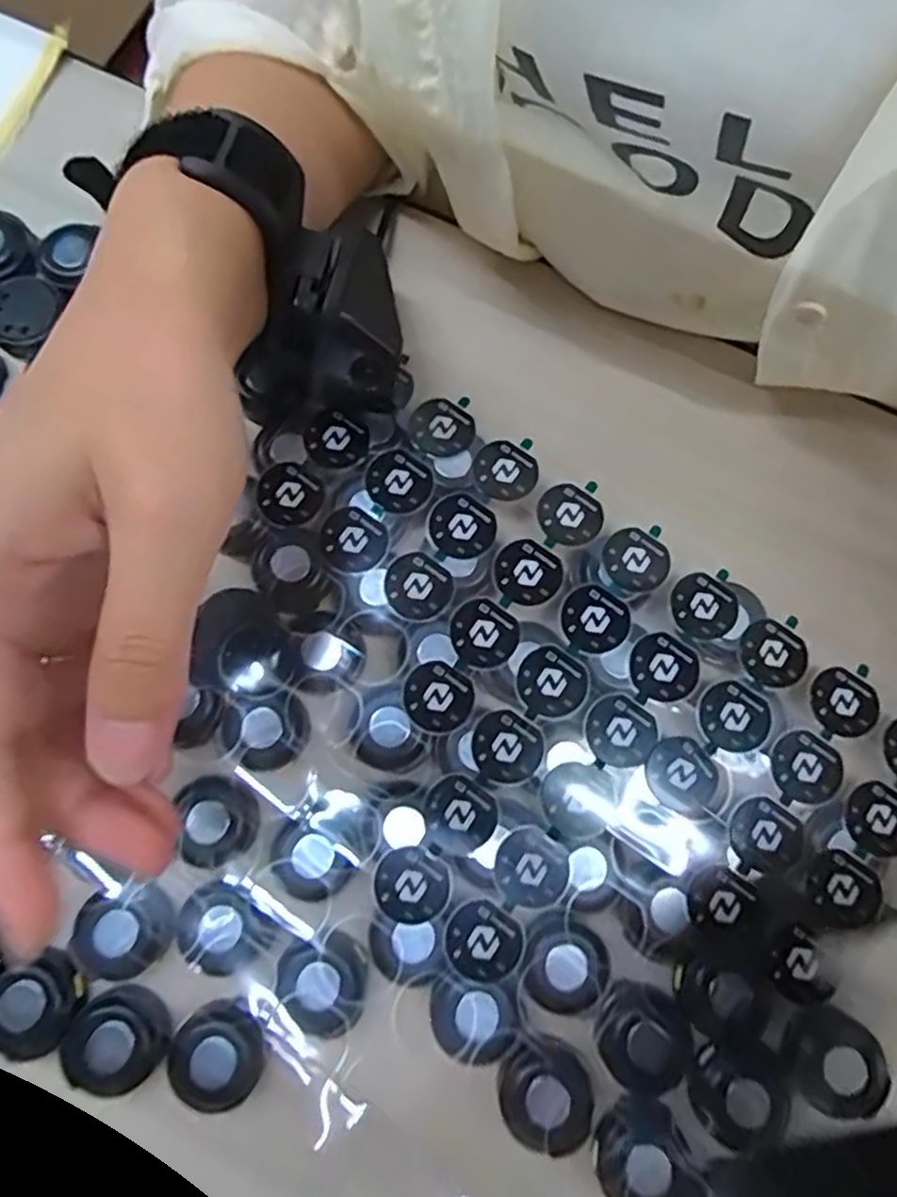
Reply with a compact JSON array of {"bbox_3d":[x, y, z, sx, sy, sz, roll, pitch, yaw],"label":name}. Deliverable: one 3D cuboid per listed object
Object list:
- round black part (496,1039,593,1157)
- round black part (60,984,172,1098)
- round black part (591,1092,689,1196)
[{"bbox_3d":[0.030,0.154,0.218,0.028,0.005,0.031,-8,77,-3],"label":"round black part"},{"bbox_3d":[-0.105,0.141,0.227,0.028,0.020,0.029,0,77,-1],"label":"round black part"},{"bbox_3d":[0.058,0.170,0.213,0.026,0.008,0.027,0,77,-1],"label":"round black part"}]

